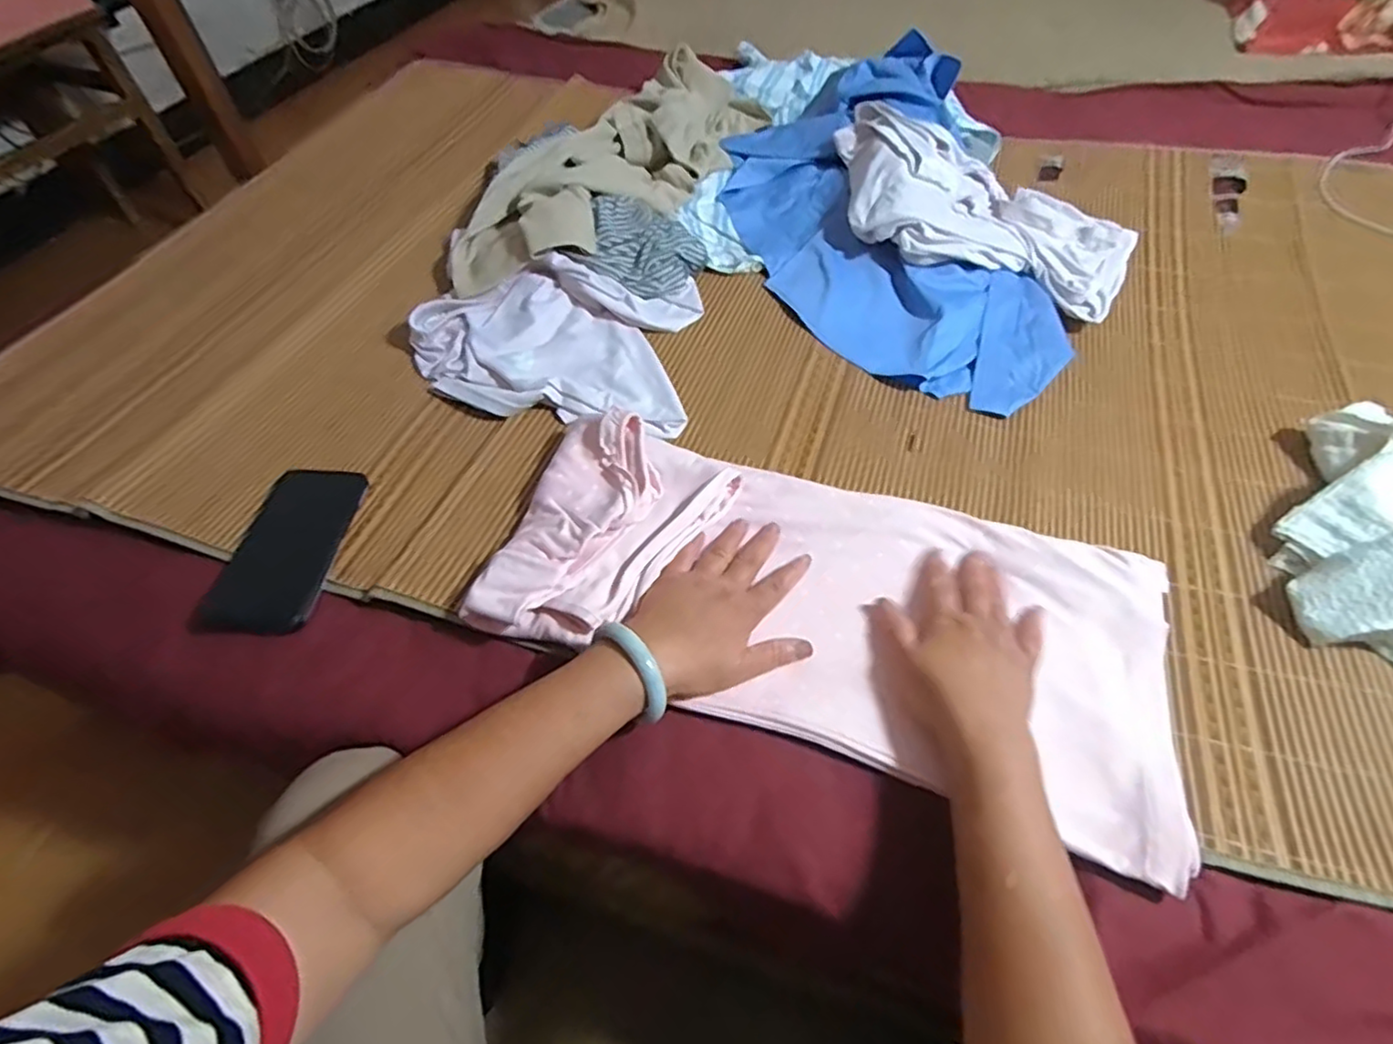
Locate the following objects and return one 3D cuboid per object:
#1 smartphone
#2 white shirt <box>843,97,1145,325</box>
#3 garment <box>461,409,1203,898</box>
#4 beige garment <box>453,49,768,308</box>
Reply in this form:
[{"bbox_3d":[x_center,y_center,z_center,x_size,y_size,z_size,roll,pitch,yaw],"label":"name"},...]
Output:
[{"bbox_3d":[-0.351,0.021,0.572,0.091,0.014,0.159,2,53,3],"label":"smartphone"},{"bbox_3d":[0.338,-0.388,0.805,0.373,0.091,0.248,21,57,16],"label":"white shirt"},{"bbox_3d":[0.103,0.052,0.525,0.513,0.037,0.247,21,56,12],"label":"garment"},{"bbox_3d":[-0.103,-0.486,0.900,0.227,0.064,0.594,23,57,18],"label":"beige garment"}]

